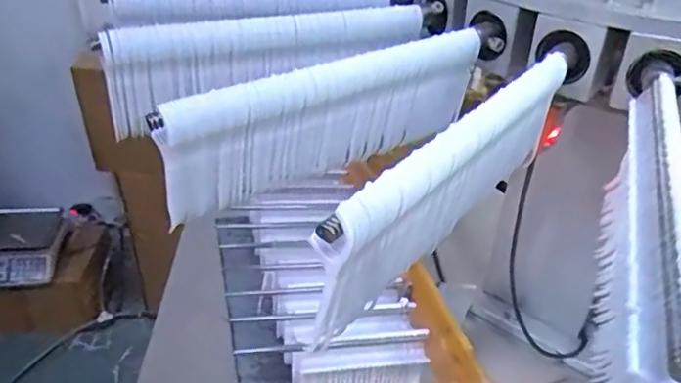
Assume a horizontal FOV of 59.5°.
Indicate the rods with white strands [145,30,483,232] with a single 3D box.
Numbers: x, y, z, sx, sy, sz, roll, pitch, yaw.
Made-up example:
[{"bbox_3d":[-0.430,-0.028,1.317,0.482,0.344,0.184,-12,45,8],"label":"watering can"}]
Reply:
[{"bbox_3d":[-0.001,-0.041,0.334,0.208,0.069,0.014,-22,40,-32],"label":"rods with white strands"}]

